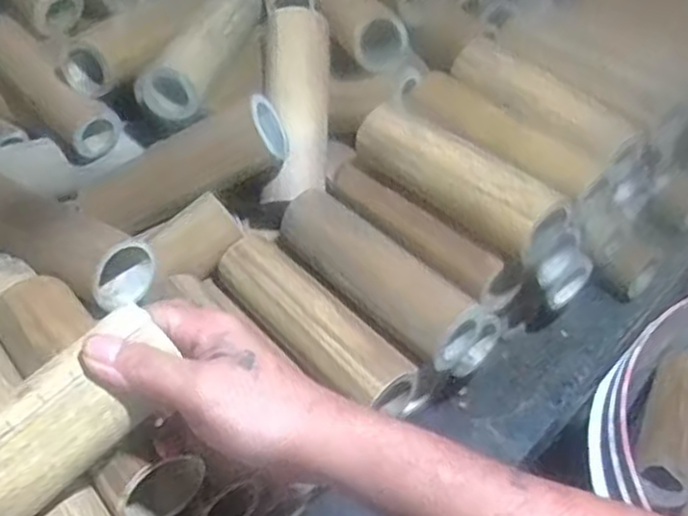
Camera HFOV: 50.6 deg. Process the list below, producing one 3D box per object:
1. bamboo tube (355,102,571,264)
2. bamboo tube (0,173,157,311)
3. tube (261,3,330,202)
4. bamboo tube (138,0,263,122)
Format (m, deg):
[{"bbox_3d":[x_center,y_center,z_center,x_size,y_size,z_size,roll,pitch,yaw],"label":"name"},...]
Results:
[{"bbox_3d":[0.088,-0.061,0.570,0.053,0.063,0.183,-36,53,-26],"label":"bamboo tube"},{"bbox_3d":[-0.223,-0.018,0.548,0.175,0.045,0.059,23,52,25],"label":"bamboo tube"},{"bbox_3d":[-0.040,-0.132,0.643,0.055,0.054,0.176,-2,74,4],"label":"tube"},{"bbox_3d":[-0.122,-0.201,0.659,0.056,0.043,0.191,7,47,13],"label":"bamboo tube"}]

